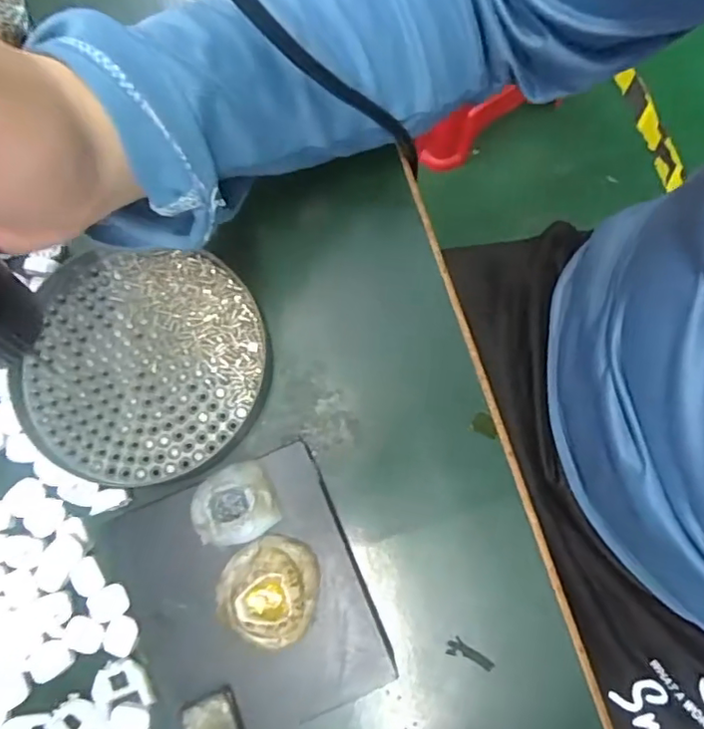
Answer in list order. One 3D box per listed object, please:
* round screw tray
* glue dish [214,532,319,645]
[{"bbox_3d":[-0.096,-0.001,0.270,0.112,0.009,0.106,0,77,1],"label":"round screw tray"},{"bbox_3d":[-0.034,0.090,0.235,0.039,0.012,0.040,0,77,1],"label":"glue dish"}]

